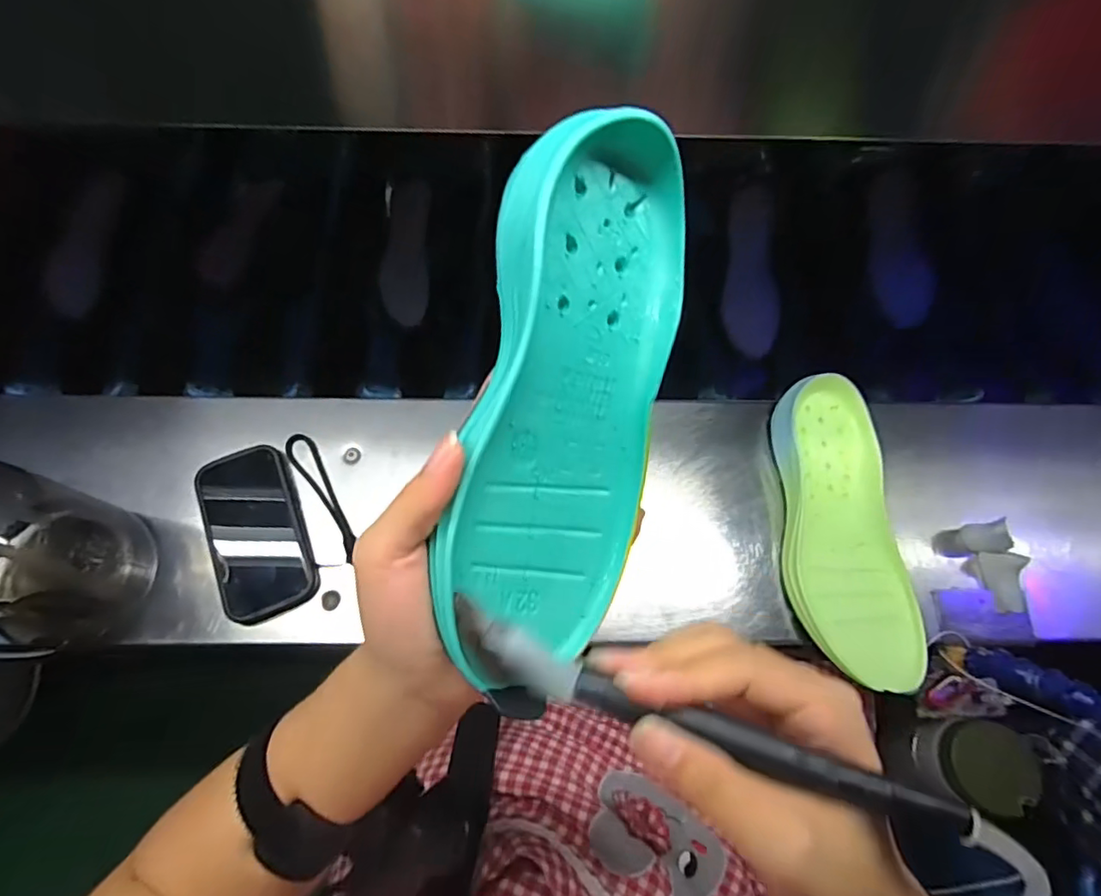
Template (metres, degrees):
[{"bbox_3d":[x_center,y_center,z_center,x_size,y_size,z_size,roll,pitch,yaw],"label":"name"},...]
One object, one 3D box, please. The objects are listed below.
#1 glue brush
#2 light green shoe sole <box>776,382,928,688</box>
[{"bbox_3d":[0.044,0.088,0.186,0.167,0.012,0.019,15,71,15],"label":"glue brush"},{"bbox_3d":[0.263,0.072,0.525,0.099,0.045,0.274,-4,71,-3],"label":"light green shoe sole"}]

